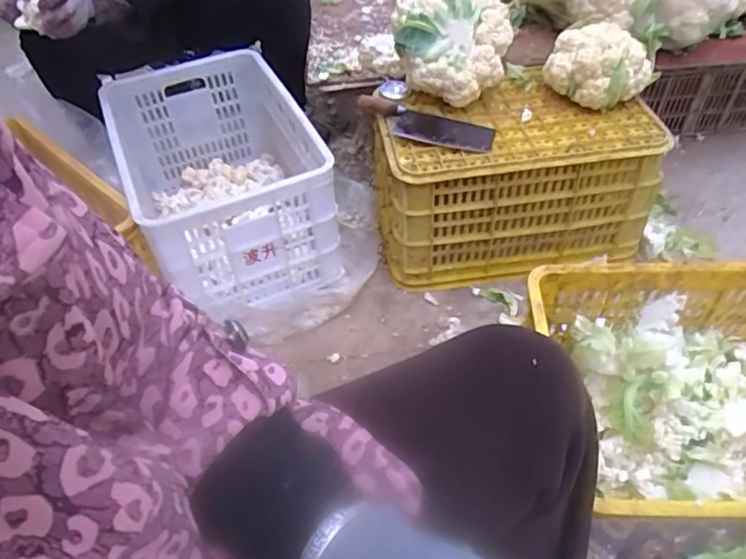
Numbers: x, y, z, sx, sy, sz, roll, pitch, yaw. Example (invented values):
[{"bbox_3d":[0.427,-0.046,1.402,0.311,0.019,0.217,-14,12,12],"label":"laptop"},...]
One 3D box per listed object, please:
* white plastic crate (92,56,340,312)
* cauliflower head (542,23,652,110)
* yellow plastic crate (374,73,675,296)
[{"bbox_3d":[-0.318,-0.222,1.226,0.374,0.259,0.529,-17,50,-10],"label":"white plastic crate"},{"bbox_3d":[0.414,-0.403,1.097,0.131,0.114,0.164,-29,53,-19],"label":"cauliflower head"},{"bbox_3d":[0.268,-0.211,1.185,0.502,0.270,0.293,-11,50,-5],"label":"yellow plastic crate"}]

